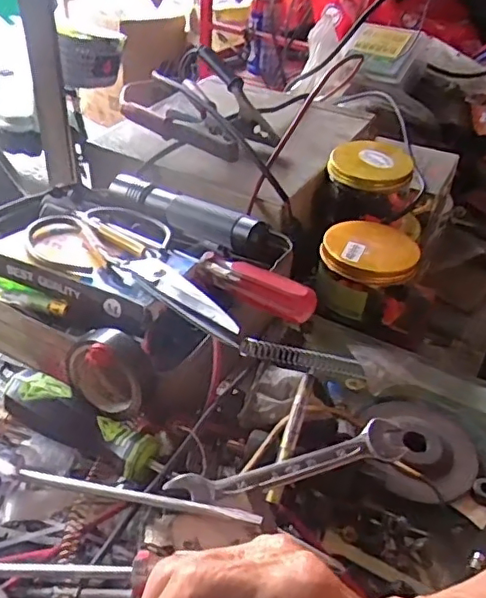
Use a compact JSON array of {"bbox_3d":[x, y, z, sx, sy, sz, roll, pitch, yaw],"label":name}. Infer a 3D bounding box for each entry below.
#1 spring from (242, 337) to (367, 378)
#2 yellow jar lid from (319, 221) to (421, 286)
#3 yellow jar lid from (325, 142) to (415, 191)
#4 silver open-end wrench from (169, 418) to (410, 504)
[{"bbox_3d":[0.046,0.044,0.422,0.113,0.014,0.011,15,31,-32],"label":"spring"},{"bbox_3d":[0.111,-0.043,0.506,0.080,0.016,0.074,4,39,-3],"label":"yellow jar lid"},{"bbox_3d":[0.129,-0.137,0.584,0.080,0.018,0.084,4,39,-3],"label":"yellow jar lid"},{"bbox_3d":[0.029,0.094,0.335,0.140,0.006,0.023,-9,41,-18],"label":"silver open-end wrench"}]

